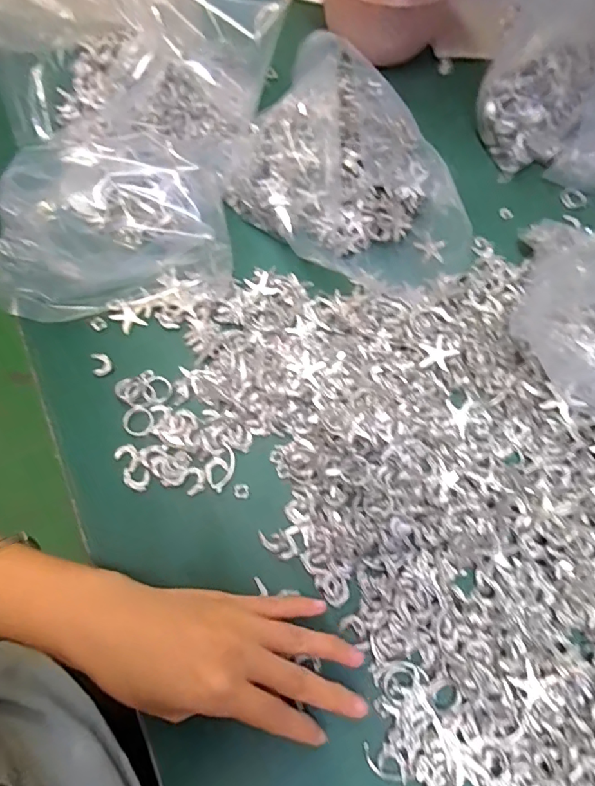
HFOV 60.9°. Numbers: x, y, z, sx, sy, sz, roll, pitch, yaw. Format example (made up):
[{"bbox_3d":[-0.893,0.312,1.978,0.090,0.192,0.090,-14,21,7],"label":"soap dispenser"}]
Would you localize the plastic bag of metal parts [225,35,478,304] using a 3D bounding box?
[{"bbox_3d":[0.046,-0.173,0.416,0.200,0.093,0.134,42,75,15],"label":"plastic bag of metal parts"}]

